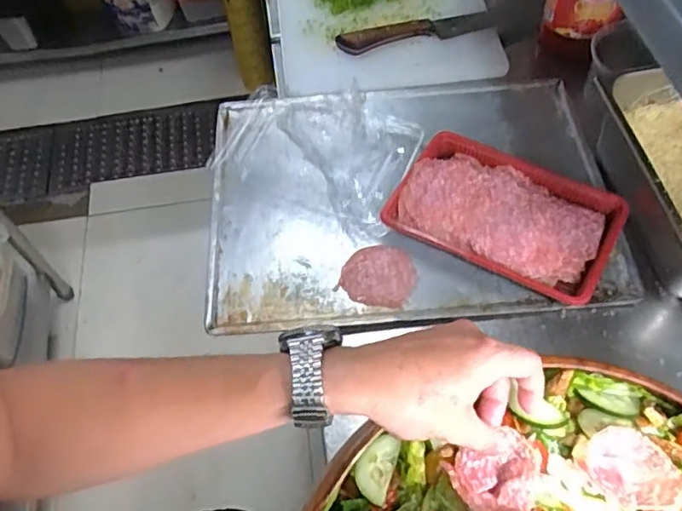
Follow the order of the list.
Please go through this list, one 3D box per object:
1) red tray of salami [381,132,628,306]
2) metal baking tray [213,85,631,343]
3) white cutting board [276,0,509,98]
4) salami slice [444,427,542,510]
[{"bbox_3d":[0.181,-0.055,0.637,0.231,0.034,0.165,24,62,16],"label":"red tray of salami"},{"bbox_3d":[0.078,-0.068,0.681,0.461,0.041,0.332,-4,58,0],"label":"metal baking tray"},{"bbox_3d":[0.050,-0.403,0.857,0.295,0.028,0.413,-8,58,-3],"label":"white cutting board"},{"bbox_3d":[0.104,0.147,0.382,0.062,0.018,0.046,-18,59,-9],"label":"salami slice"}]

